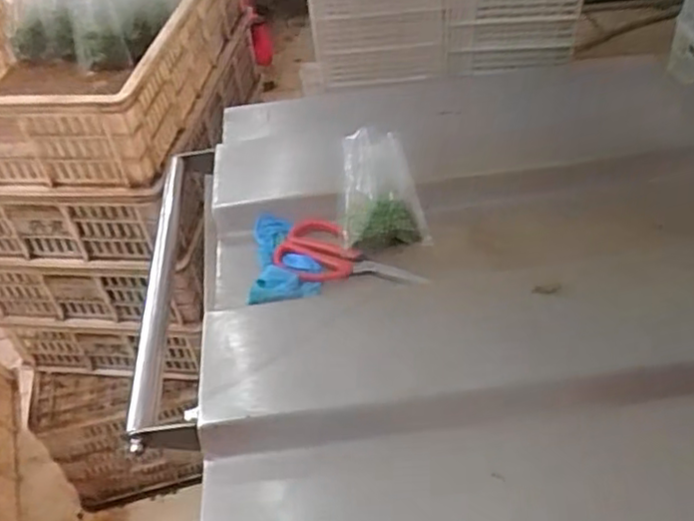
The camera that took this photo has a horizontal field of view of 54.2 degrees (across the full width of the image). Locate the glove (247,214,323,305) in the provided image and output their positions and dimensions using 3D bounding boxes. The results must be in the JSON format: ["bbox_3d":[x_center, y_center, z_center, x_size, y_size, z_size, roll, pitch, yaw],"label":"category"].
[{"bbox_3d":[-0.065,0.000,0.720,0.068,0.027,0.143,-5,44,-1],"label":"glove"}]

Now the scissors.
[{"bbox_3d":[0.000,0.003,0.720,0.170,0.022,0.077,20,49,23],"label":"scissors"}]

